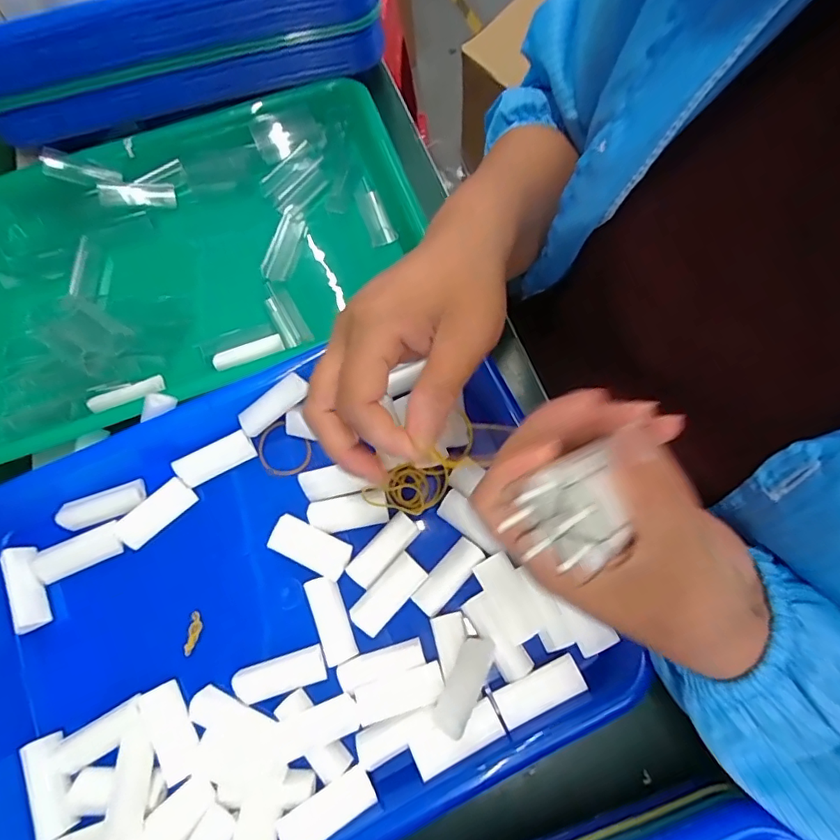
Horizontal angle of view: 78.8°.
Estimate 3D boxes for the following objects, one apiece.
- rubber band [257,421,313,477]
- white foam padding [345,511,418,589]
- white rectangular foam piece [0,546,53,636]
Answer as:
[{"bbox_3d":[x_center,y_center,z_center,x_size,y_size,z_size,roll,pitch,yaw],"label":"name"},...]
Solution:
[{"bbox_3d":[-0.086,0.019,0.319,0.034,0.004,0.029,39,82,1],"label":"rubber band"},{"bbox_3d":[-0.022,0.073,0.293,0.018,0.008,0.046,42,85,19],"label":"white foam padding"},{"bbox_3d":[-0.224,0.095,0.290,0.017,0.011,0.047,-23,79,-11],"label":"white rectangular foam piece"}]

